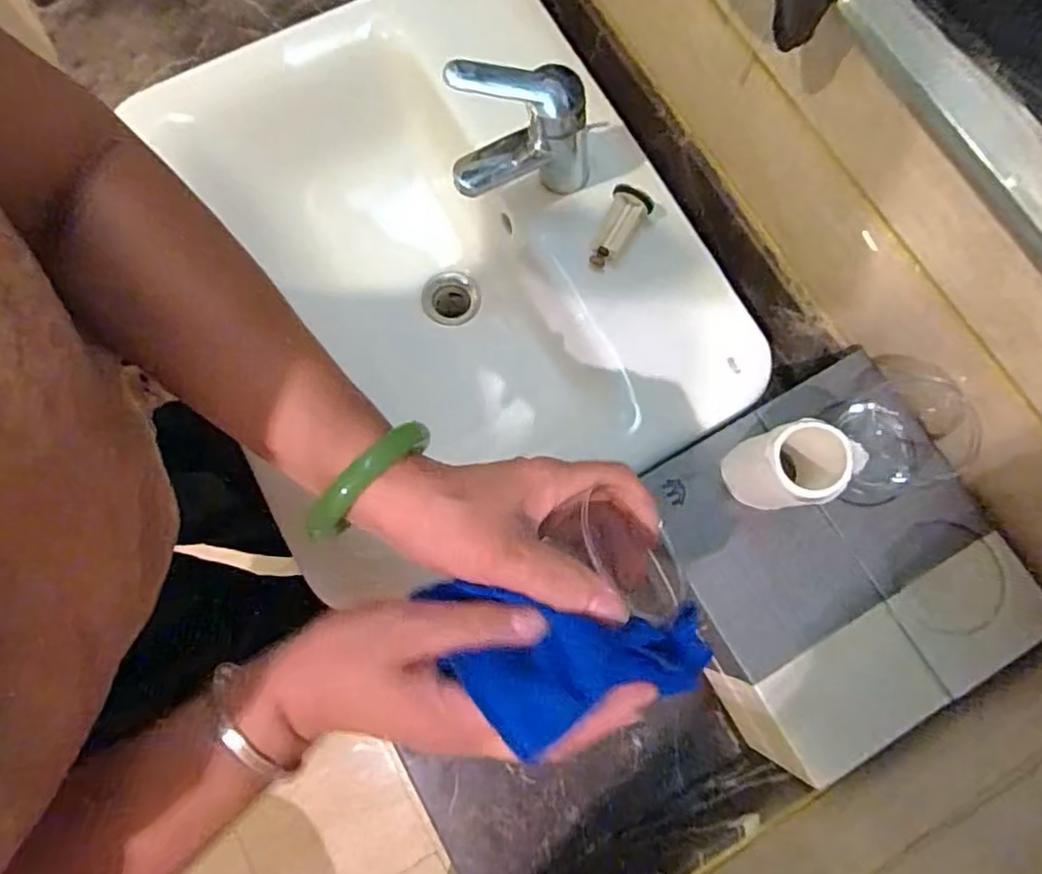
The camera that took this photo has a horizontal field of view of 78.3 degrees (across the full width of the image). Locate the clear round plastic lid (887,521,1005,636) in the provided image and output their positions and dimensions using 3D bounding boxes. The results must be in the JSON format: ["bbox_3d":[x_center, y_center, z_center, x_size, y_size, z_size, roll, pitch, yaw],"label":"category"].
[{"bbox_3d":[0.315,0.104,0.474,0.084,0.004,0.078,0,77,-1],"label":"clear round plastic lid"}]

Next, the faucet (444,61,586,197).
[{"bbox_3d":[0.001,-0.239,0.539,0.118,0.118,0.078,-3,77,-1],"label":"faucet"}]

